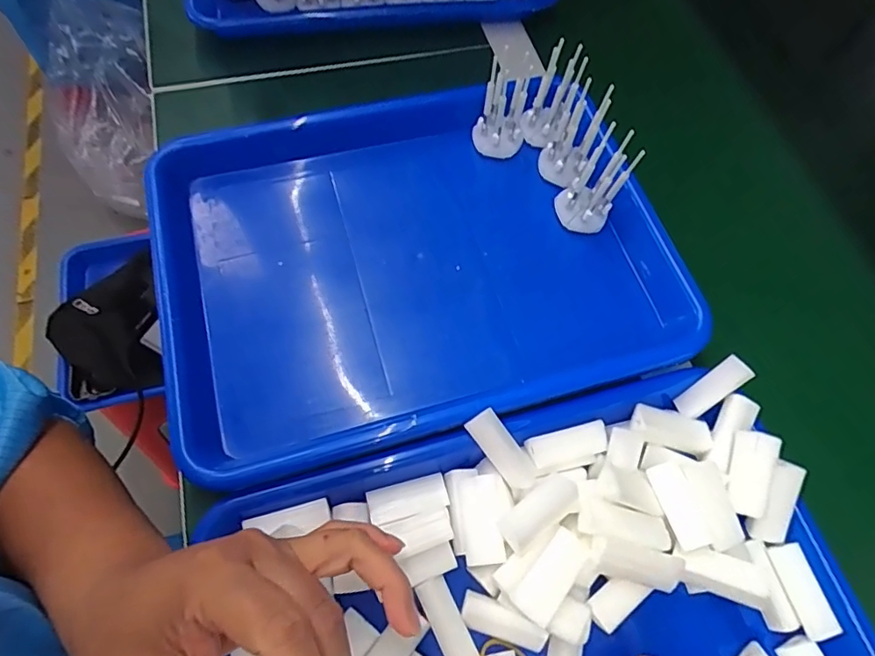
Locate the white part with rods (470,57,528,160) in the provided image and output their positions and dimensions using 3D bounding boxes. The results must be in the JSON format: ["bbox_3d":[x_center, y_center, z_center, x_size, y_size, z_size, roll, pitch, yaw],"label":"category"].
[{"bbox_3d":[0.048,-0.161,0.389,0.038,0.063,0.030,9,66,2],"label":"white part with rods"}]

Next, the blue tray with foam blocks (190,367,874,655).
[{"bbox_3d":[0.054,0.178,0.270,0.339,0.060,0.252,-14,67,-8],"label":"blue tray with foam blocks"}]

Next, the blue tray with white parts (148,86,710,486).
[{"bbox_3d":[-0.017,-0.048,0.355,0.324,0.043,0.239,-14,67,-8],"label":"blue tray with white parts"}]

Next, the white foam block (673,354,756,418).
[{"bbox_3d":[0.167,0.037,0.314,0.045,0.010,0.017,-45,69,24],"label":"white foam block"}]

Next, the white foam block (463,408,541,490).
[{"bbox_3d":[0.038,0.070,0.297,0.017,0.009,0.051,-39,93,-17],"label":"white foam block"}]

